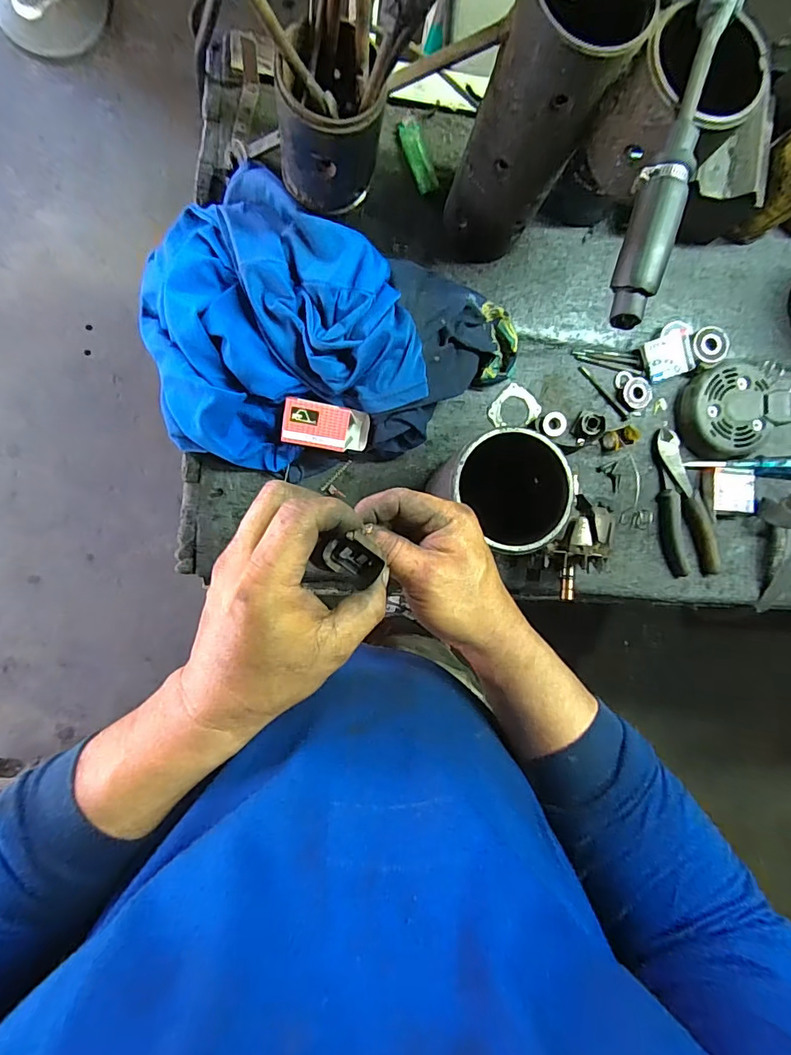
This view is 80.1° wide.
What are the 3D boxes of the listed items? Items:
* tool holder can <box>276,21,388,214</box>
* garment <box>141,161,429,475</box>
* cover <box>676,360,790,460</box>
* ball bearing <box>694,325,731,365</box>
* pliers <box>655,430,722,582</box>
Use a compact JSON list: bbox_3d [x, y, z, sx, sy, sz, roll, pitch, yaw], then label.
[{"bbox_3d":[-0.051,-0.318,0.378,0.079,0.100,0.075,0,88,-8],"label":"tool holder can"},{"bbox_3d":[-0.123,-0.200,0.453,0.250,0.085,0.264,-23,91,-8],"label":"garment"},{"bbox_3d":[0.395,-0.138,0.550,0.118,0.032,0.106,-13,90,-8],"label":"cover"},{"bbox_3d":[0.359,-0.208,0.534,0.044,0.012,0.040,0,88,-8],"label":"ball bearing"},{"bbox_3d":[0.332,-0.026,0.552,0.052,0.019,0.171,-17,91,-8],"label":"pliers"}]

